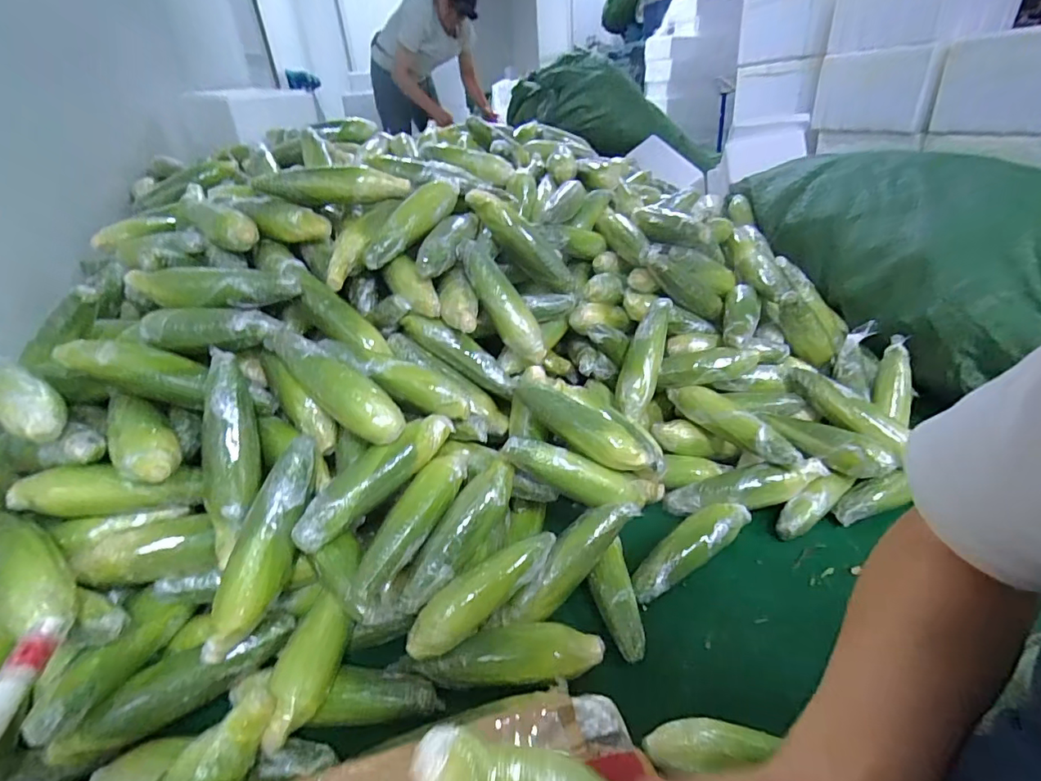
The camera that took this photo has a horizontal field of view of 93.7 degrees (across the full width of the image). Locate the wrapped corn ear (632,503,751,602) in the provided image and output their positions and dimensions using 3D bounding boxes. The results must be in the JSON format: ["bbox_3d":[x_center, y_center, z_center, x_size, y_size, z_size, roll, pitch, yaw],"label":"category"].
[{"bbox_3d":[0.250,0.228,0.715,0.221,0.042,0.057,-22,34,-28],"label":"wrapped corn ear"}]

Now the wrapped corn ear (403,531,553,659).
[{"bbox_3d":[-0.044,0.250,0.617,0.215,0.057,0.054,-23,34,-29],"label":"wrapped corn ear"}]

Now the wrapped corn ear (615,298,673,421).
[{"bbox_3d":[0.216,-0.057,0.851,0.057,0.051,0.227,13,74,28],"label":"wrapped corn ear"}]

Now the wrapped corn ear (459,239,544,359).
[{"bbox_3d":[-0.037,-0.149,0.823,0.055,0.239,0.058,-31,-2,-39],"label":"wrapped corn ear"}]

